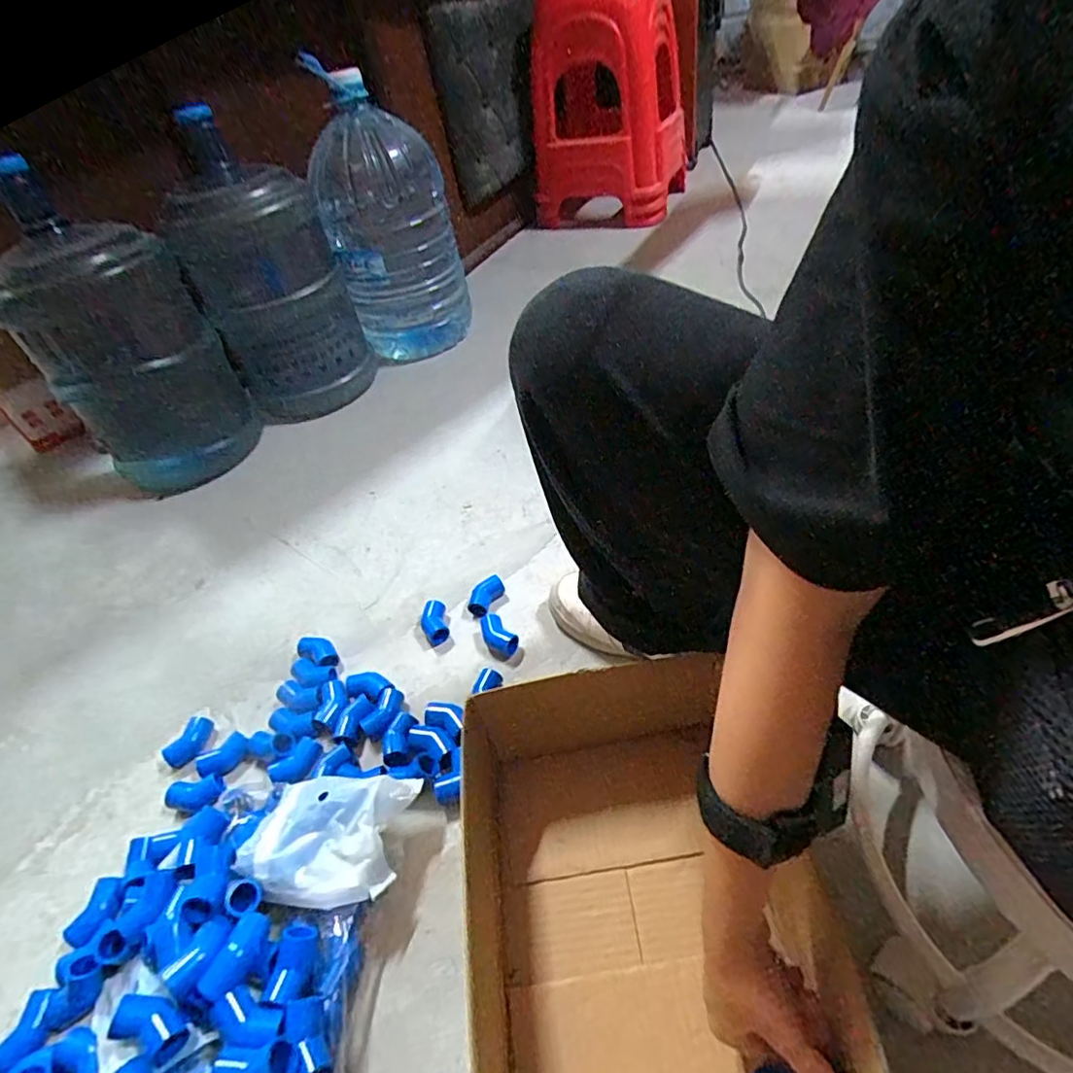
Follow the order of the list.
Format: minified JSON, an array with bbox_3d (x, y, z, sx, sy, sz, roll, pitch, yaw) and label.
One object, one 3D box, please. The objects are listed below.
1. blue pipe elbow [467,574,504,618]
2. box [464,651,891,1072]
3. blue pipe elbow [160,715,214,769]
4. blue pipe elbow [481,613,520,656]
[{"bbox_3d":[-0.063,0.075,0.737,0.026,0.027,0.058,23,52,27],"label":"blue pipe elbow"},{"bbox_3d":[0.068,0.255,0.443,0.231,0.120,0.325,-10,45,-2],"label":"box"},{"bbox_3d":[-0.381,0.228,0.642,0.032,0.022,0.055,17,50,23],"label":"blue pipe elbow"},{"bbox_3d":[-0.045,0.116,0.681,0.027,0.025,0.054,-34,50,-24],"label":"blue pipe elbow"}]

